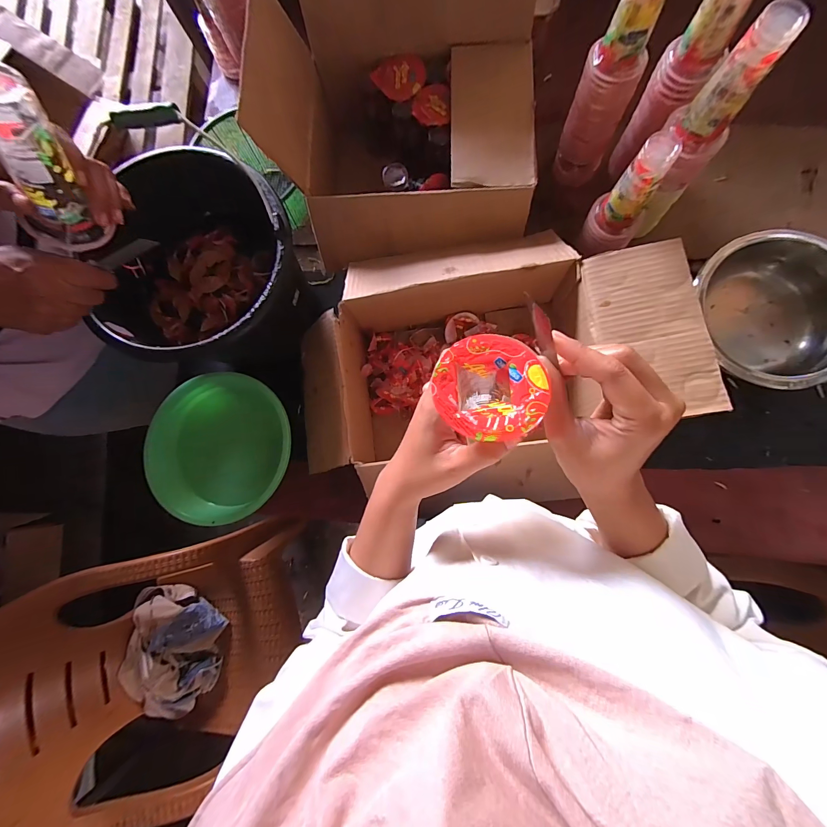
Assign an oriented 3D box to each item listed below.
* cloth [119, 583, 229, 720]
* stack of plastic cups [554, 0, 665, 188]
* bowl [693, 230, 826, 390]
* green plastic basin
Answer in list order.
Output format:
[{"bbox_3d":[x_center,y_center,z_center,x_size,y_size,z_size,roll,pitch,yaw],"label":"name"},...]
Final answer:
[{"bbox_3d":[-0.655,0.635,0.936,0.244,0.103,0.315,7,85,6],"label":"cloth"},{"bbox_3d":[0.264,-0.442,0.470,0.065,0.271,0.072,-29,82,2],"label":"stack of plastic cups"},{"bbox_3d":[0.528,-0.139,0.517,0.195,0.089,0.198,-1,84,6],"label":"bowl"},{"bbox_3d":[-0.296,0.052,0.557,0.223,0.089,0.221,-1,84,6],"label":"green plastic basin"}]

